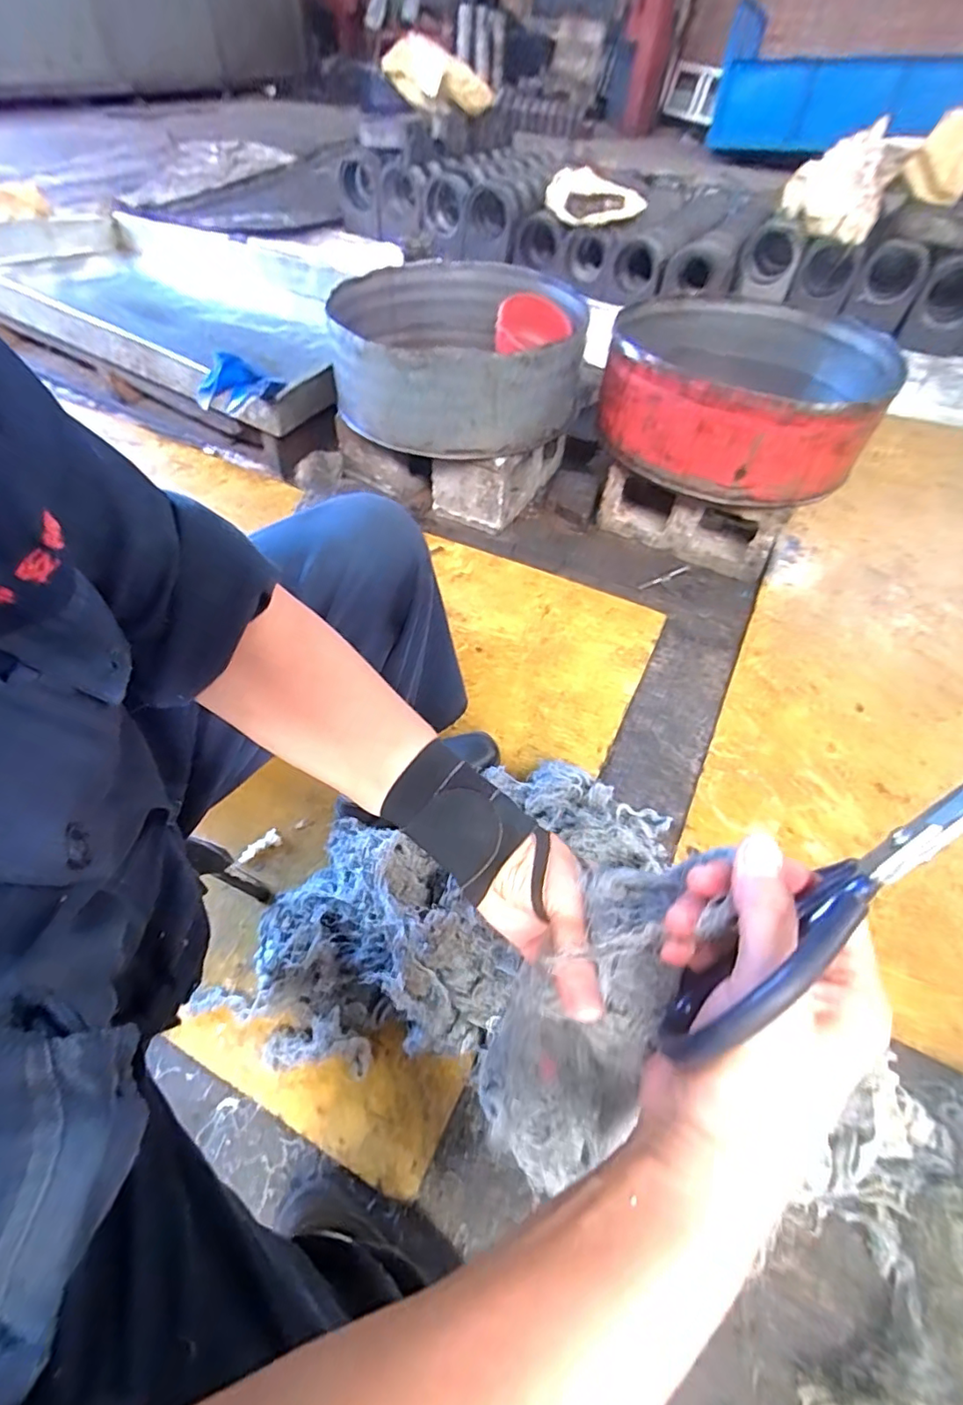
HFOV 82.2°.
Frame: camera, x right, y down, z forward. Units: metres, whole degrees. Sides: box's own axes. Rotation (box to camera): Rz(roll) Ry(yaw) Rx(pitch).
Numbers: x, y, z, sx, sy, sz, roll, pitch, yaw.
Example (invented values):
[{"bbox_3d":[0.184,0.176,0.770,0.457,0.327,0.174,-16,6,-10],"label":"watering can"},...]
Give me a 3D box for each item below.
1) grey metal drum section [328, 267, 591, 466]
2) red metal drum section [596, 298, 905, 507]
[{"bbox_3d":[-0.049,-0.803,1.250,0.512,0.185,0.638,1,52,-3],"label":"grey metal drum section"},{"bbox_3d":[0.531,-0.666,1.164,0.541,0.187,0.549,22,54,13],"label":"red metal drum section"}]

